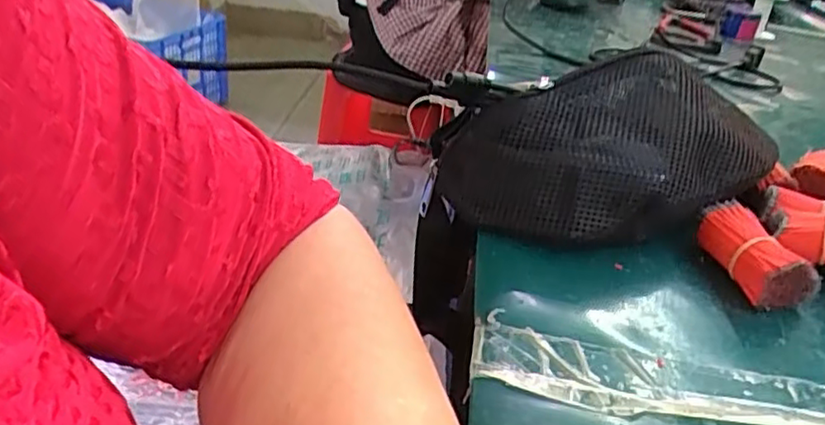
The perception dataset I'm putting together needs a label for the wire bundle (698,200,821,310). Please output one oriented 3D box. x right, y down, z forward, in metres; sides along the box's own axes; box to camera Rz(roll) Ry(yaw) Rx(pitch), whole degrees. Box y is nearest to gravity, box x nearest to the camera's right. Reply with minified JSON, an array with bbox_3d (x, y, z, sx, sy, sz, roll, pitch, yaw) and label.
[{"bbox_3d":[0.203,0.026,0.389,0.028,0.039,0.072,-5,33,-17],"label":"wire bundle"}]

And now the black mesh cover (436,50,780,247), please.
[{"bbox_3d":[0.135,-0.038,0.427,0.213,0.088,0.101,-7,34,-21],"label":"black mesh cover"}]

